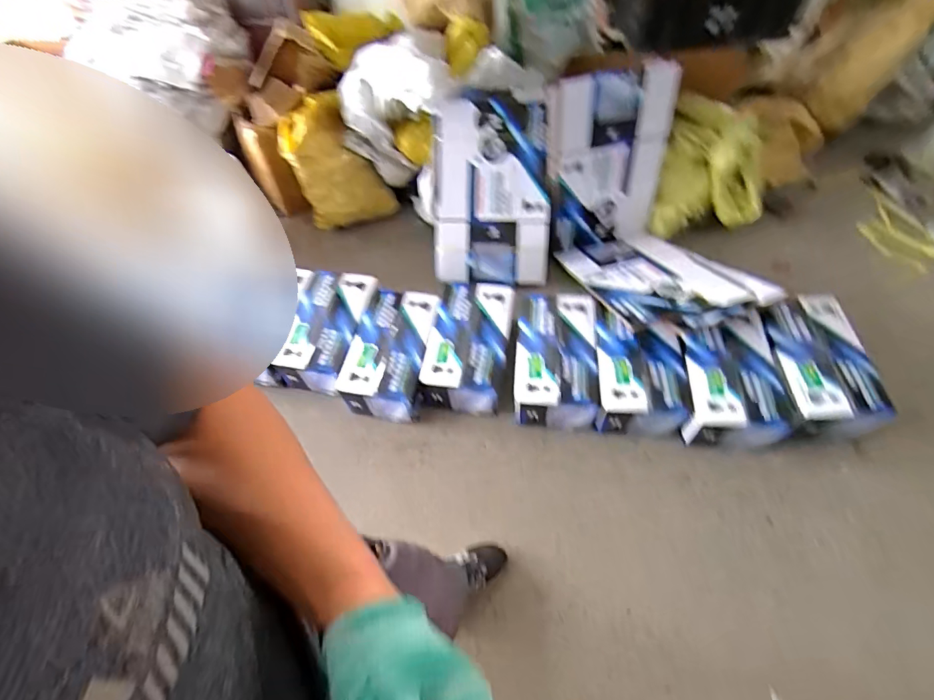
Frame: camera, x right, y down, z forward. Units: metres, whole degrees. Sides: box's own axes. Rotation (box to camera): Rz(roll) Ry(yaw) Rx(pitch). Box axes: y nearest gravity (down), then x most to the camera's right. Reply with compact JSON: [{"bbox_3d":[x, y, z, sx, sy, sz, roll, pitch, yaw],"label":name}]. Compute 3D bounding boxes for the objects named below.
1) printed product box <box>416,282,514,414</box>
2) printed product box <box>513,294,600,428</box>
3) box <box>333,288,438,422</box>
[{"bbox_3d":[0.014,-0.008,1.558,0.261,0.209,0.438,11,58,12],"label":"printed product box"},{"bbox_3d":[0.279,0.023,1.528,0.262,0.158,0.418,2,57,6],"label":"printed product box"},{"bbox_3d":[-0.243,0.019,1.571,0.250,0.192,0.389,9,58,11],"label":"box"}]

